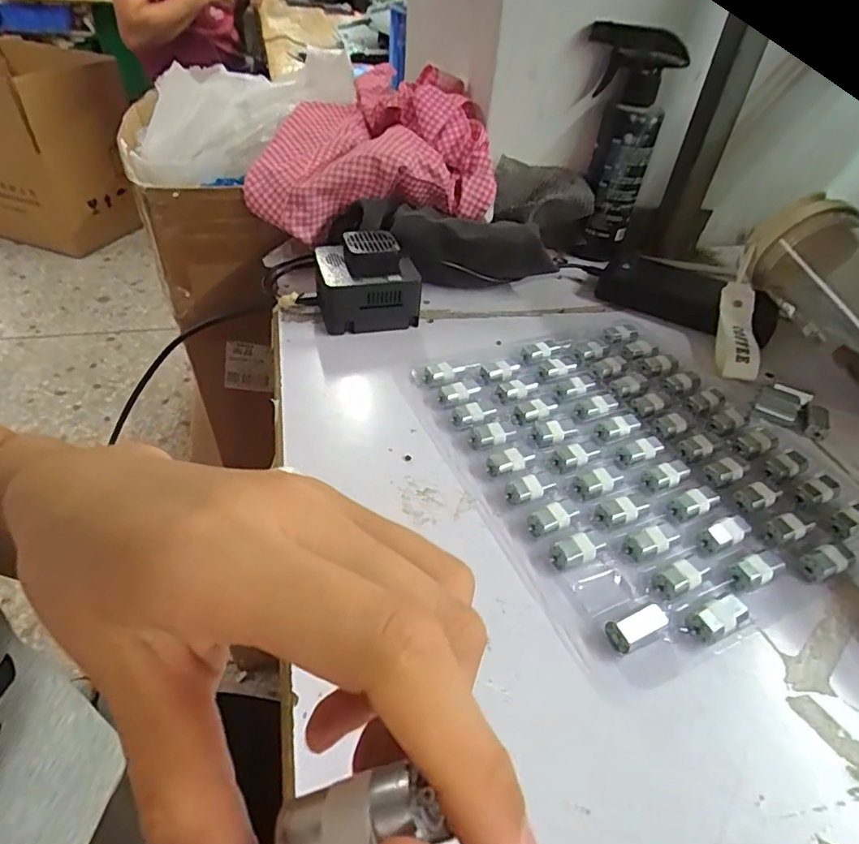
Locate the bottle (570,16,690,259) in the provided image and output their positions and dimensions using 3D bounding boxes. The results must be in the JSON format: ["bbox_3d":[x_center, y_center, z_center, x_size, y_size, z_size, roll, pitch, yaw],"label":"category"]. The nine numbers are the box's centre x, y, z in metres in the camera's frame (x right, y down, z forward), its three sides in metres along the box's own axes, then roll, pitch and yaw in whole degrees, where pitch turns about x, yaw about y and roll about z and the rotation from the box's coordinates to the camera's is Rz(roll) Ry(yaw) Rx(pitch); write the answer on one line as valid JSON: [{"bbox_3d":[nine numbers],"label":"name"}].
[{"bbox_3d":[0.186,-0.281,0.555,0.087,0.198,0.066,12,43,6],"label":"bottle"}]

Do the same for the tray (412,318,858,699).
[{"bbox_3d":[0.134,0.016,0.357,0.220,0.015,0.252,-16,47,-22],"label":"tray"}]

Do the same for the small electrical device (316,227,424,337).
[{"bbox_3d":[-0.053,-0.117,0.450,0.079,0.057,0.066,-5,44,-12],"label":"small electrical device"}]

